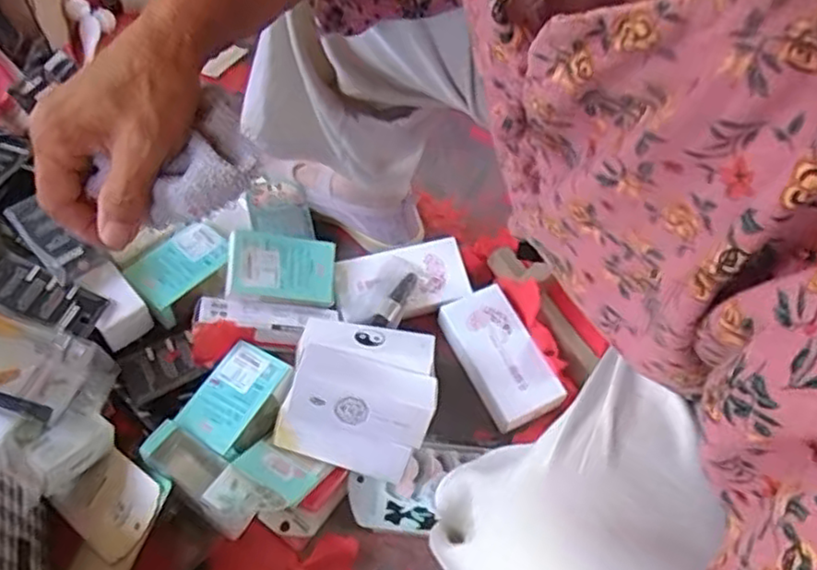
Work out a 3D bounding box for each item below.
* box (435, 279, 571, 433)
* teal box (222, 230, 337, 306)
[{"bbox_3d":[0.098,0.078,0.743,0.080,0.033,0.149,-22,61,-15],"label":"box"},{"bbox_3d":[-0.132,-0.017,0.710,0.111,0.014,0.068,6,82,-23],"label":"teal box"}]

